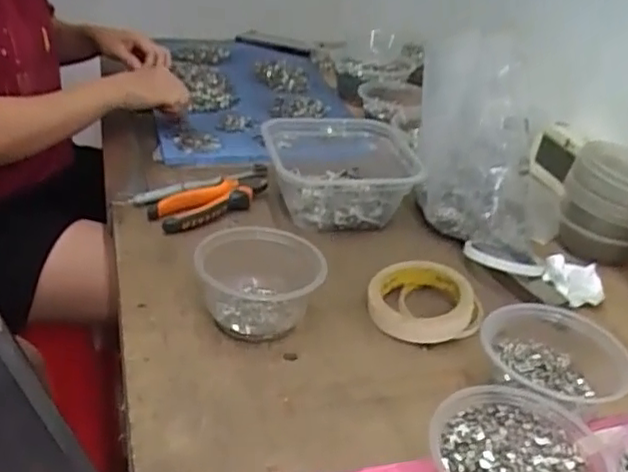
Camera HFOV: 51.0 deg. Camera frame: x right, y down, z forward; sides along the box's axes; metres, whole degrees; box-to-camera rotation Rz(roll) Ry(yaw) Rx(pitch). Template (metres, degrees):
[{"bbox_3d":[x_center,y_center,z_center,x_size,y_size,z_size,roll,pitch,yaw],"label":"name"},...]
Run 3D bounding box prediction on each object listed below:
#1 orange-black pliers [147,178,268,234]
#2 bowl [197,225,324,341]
[{"bbox_3d":[-0.112,-0.042,0.764,0.144,0.020,0.060,-18,38,-29],"label":"orange-black pliers"},{"bbox_3d":[-0.050,0.045,0.604,0.114,0.061,0.098,3,32,-6],"label":"bowl"}]

